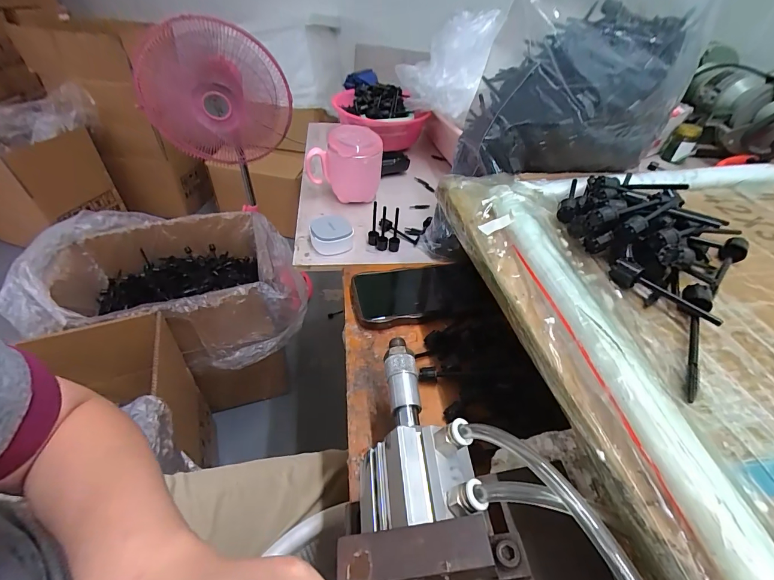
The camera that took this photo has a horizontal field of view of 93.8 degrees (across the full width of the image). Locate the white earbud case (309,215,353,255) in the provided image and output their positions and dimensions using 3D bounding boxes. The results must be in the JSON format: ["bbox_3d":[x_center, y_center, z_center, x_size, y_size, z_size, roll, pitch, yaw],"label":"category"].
[{"bbox_3d":[-0.075,-0.076,0.488,0.054,0.030,0.063,-5,44,-10],"label":"white earbud case"}]

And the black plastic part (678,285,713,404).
[{"bbox_3d":[0.173,0.026,0.205,0.014,0.014,0.086,26,48,21],"label":"black plastic part"}]

